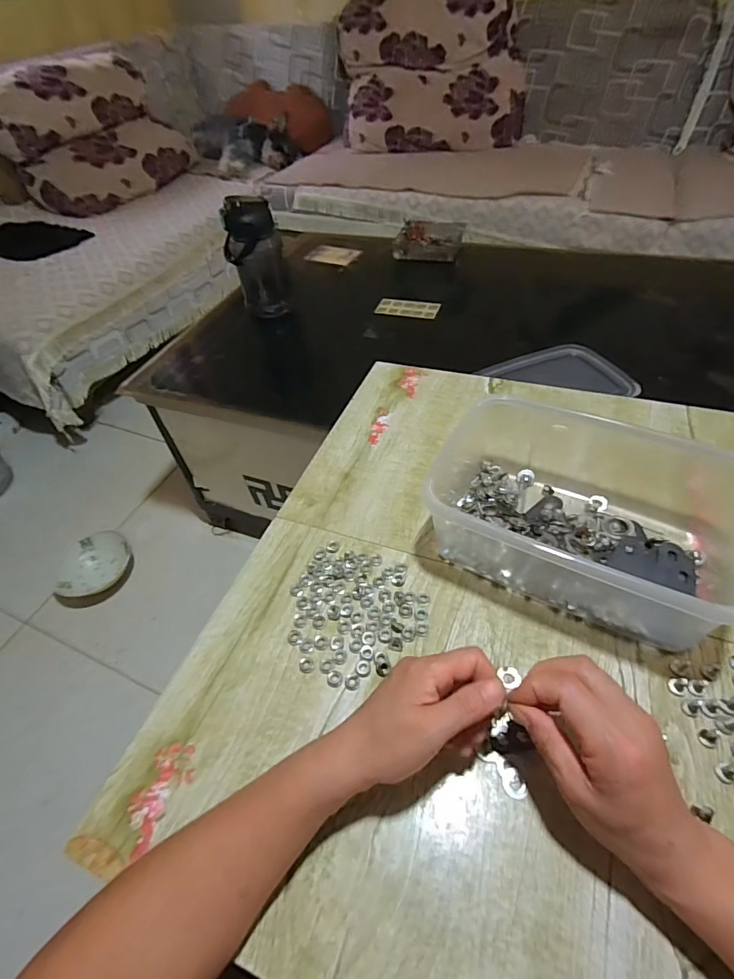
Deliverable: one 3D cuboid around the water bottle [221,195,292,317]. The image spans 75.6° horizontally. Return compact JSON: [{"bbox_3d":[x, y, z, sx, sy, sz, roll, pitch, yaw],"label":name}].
[{"bbox_3d":[-0.216,-0.444,0.950,0.106,0.231,0.075,-15,49,-7],"label":"water bottle"}]

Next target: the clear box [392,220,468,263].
[{"bbox_3d":[0.152,-0.599,1.141,0.156,0.039,0.142,11,51,15],"label":"clear box"}]

